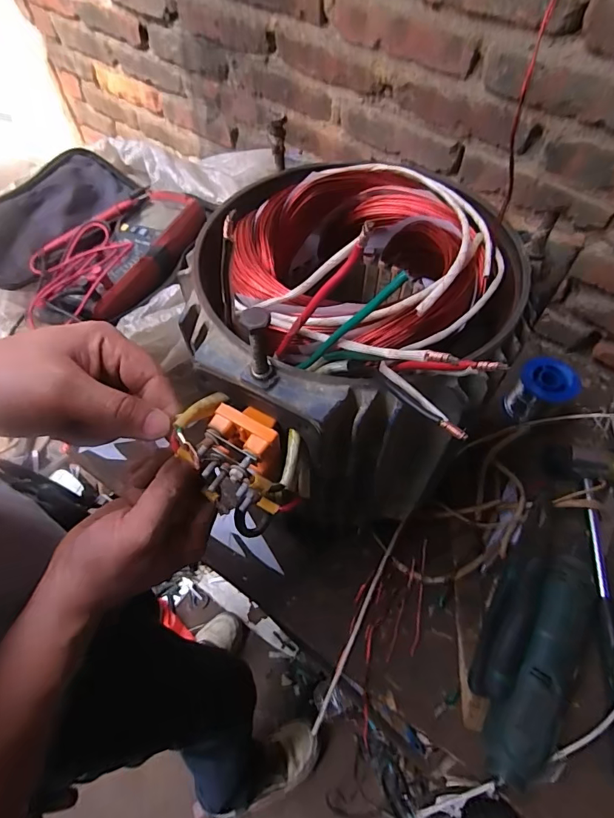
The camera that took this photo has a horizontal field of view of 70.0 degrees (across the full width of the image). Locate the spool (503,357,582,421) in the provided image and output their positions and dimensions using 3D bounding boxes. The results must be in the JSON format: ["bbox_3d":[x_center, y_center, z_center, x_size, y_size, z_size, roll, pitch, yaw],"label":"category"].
[{"bbox_3d":[0.272,-0.016,0.516,0.072,0.063,0.061,-38,66,-21],"label":"spool"}]

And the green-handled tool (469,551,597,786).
[{"bbox_3d":[0.190,0.203,0.370,0.080,0.035,0.185,33,64,19],"label":"green-handled tool"}]

